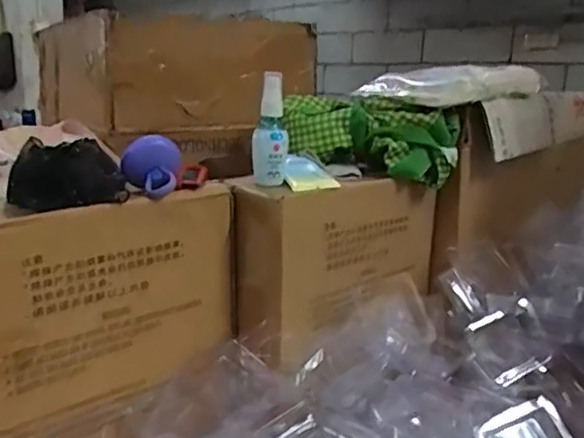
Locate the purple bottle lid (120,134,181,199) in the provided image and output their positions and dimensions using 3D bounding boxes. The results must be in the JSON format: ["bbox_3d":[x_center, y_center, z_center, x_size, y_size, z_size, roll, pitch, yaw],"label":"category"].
[{"bbox_3d":[-0.141,-0.053,0.603,0.056,0.053,0.045,0,13,-7],"label":"purple bottle lid"}]

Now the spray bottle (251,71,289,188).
[{"bbox_3d":[-0.023,-0.095,0.657,0.038,0.119,0.031,1,13,-3],"label":"spray bottle"}]

